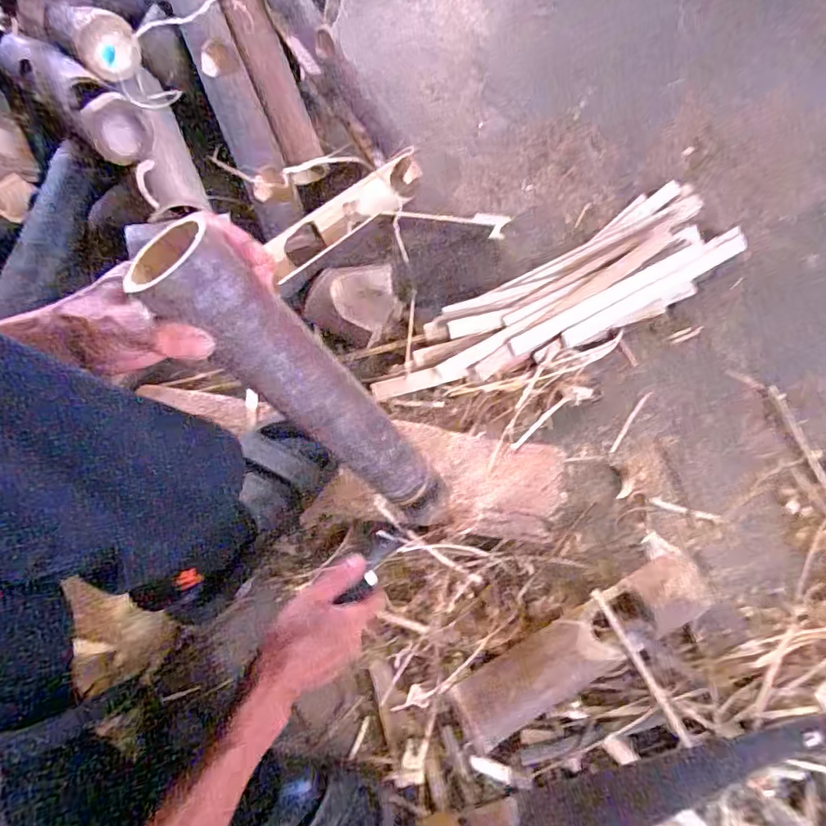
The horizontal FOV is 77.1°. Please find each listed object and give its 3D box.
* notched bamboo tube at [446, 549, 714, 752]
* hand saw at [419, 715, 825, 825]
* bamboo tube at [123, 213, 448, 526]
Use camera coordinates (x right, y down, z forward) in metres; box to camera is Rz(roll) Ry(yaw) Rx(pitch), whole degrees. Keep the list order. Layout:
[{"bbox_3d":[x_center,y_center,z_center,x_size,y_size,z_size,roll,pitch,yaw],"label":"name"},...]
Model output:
[{"bbox_3d":[0.189,0.260,0.575,0.295,0.051,0.077,-28,76,-10],"label":"notched bamboo tube"},{"bbox_3d":[0.221,0.431,0.532,0.468,0.024,0.114,-12,73,-6],"label":"hand saw"},{"bbox_3d":[-0.064,0.005,0.425,0.052,0.388,0.056,19,70,34],"label":"bamboo tube"}]

